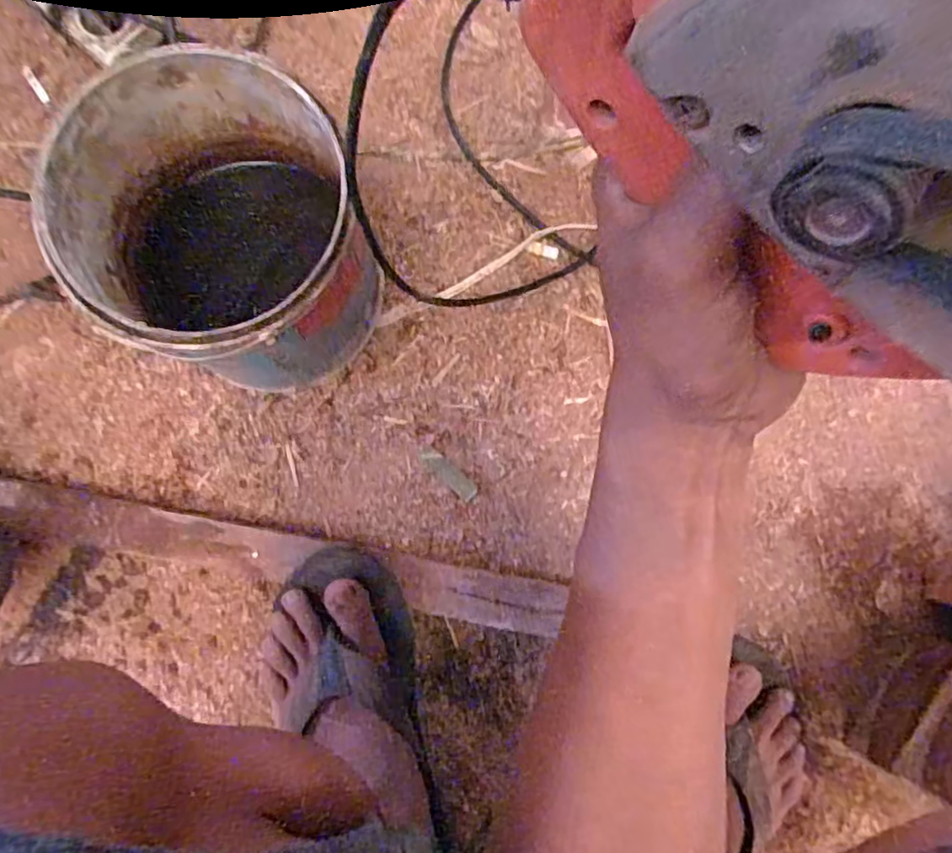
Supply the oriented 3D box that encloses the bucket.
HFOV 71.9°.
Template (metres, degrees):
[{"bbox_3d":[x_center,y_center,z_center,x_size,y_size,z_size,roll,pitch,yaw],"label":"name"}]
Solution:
[{"bbox_3d":[-0.171,-0.131,0.483,0.166,0.195,0.183,19,83,-1],"label":"bucket"}]

